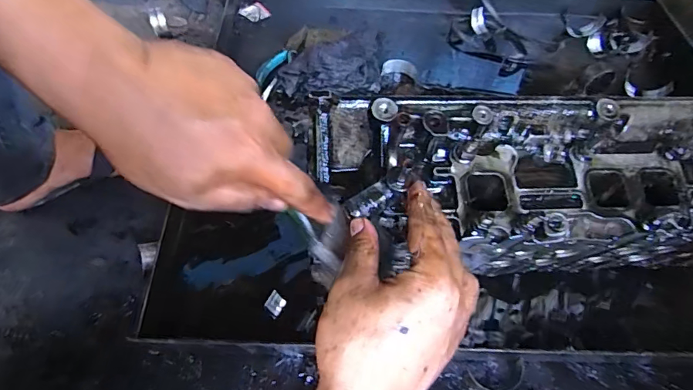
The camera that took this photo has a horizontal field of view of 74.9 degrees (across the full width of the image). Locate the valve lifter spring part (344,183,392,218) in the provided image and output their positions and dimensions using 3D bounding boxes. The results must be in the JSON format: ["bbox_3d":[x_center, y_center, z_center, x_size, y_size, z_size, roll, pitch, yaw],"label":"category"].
[{"bbox_3d":[0.016,0.004,0.322,0.033,0.007,0.017,-26,59,-18],"label":"valve lifter spring part"}]

